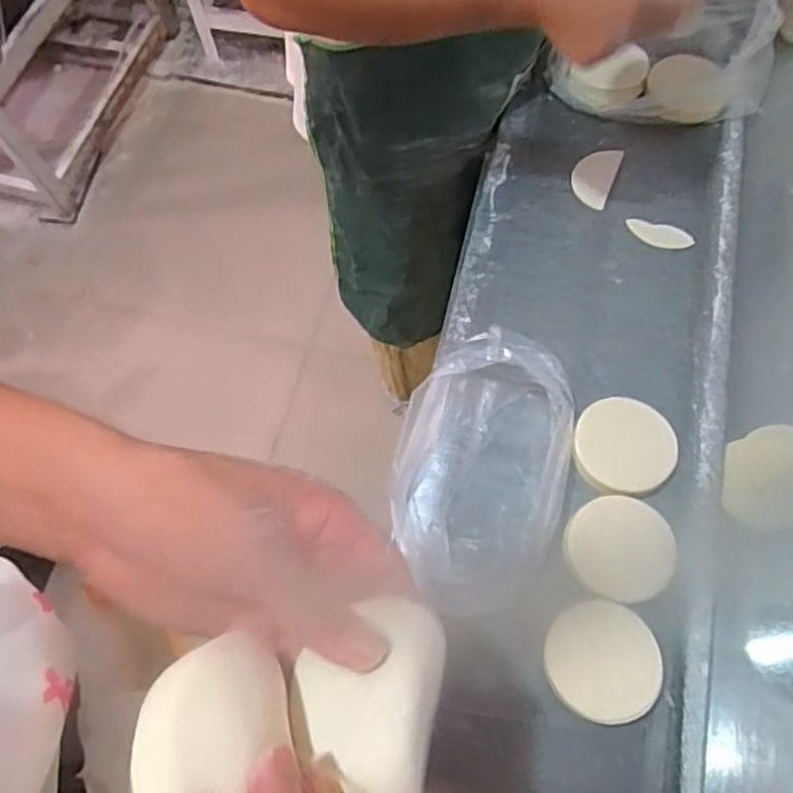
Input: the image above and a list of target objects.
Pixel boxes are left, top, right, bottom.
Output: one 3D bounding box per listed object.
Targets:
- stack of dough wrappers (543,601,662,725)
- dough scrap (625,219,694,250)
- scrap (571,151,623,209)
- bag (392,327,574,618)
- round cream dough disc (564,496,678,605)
[{"bbox_3d":[0.160,0.205,0.530,0.082,0.015,0.087,1,66,3],"label":"stack of dough wrappers"},{"bbox_3d":[0.271,-0.169,0.707,0.067,0.005,0.024,26,70,14],"label":"dough scrap"},{"bbox_3d":[0.217,-0.243,0.747,0.044,0.004,0.081,20,68,11],"label":"scrap"},{"bbox_3d":[0.074,0.063,0.585,0.138,0.059,0.226,10,67,7],"label":"bag"},{"bbox_3d":[0.186,0.129,0.572,0.087,0.022,0.083,-11,66,-2],"label":"round cream dough disc"}]

